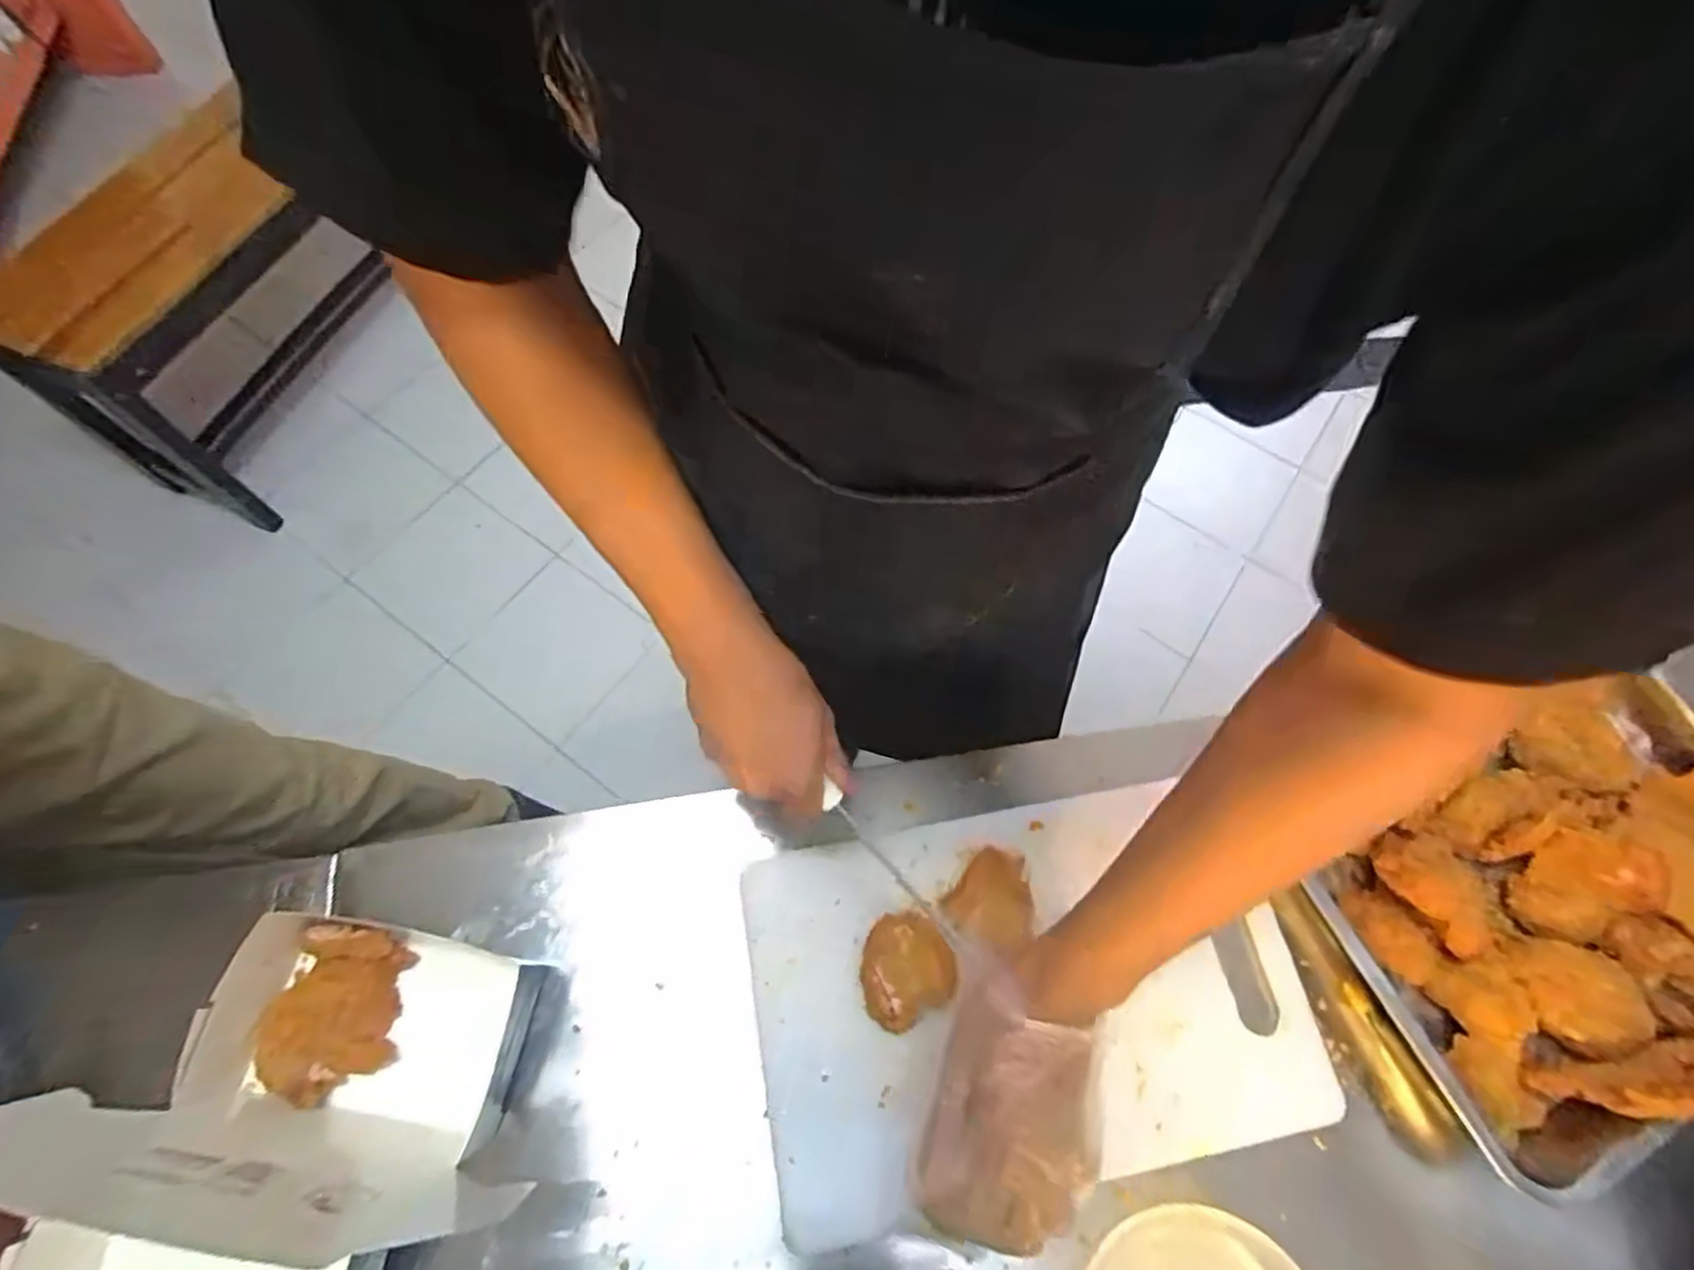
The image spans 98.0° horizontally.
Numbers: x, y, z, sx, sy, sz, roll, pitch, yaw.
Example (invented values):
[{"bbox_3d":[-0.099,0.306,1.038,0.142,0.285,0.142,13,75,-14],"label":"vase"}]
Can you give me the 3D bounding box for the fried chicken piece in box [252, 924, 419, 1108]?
[{"bbox_3d":[-0.353,0.258,0.505,0.084,0.028,0.104,11,66,2],"label":"fried chicken piece in box"}]

